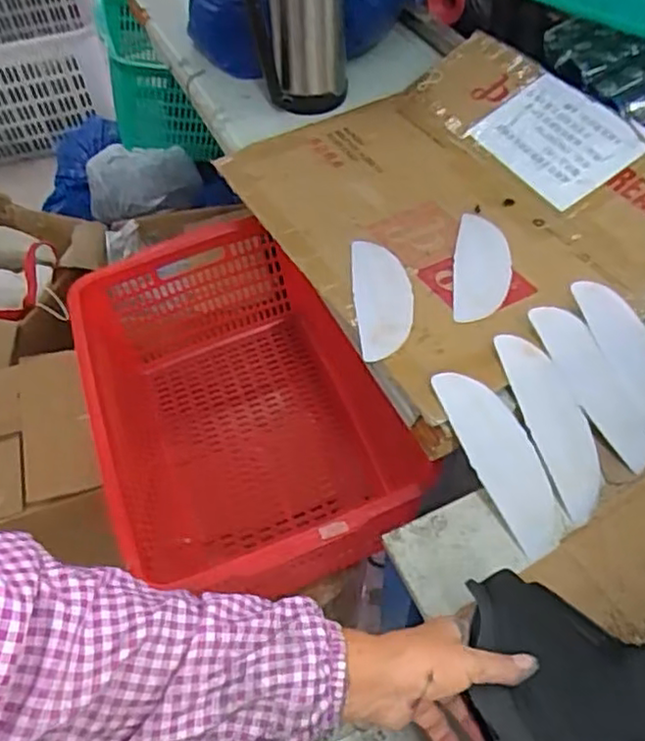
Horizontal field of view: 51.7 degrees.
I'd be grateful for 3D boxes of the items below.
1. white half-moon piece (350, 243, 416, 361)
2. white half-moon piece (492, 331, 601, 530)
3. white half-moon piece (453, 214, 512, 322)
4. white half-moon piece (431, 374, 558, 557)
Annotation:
[{"bbox_3d":[0.067,-0.087,0.755,0.064,0.010,0.186,-5,53,0],"label":"white half-moon piece"},{"bbox_3d":[0.235,0.049,0.669,0.063,0.011,0.189,-24,87,-13],"label":"white half-moon piece"},{"bbox_3d":[0.187,-0.126,0.782,0.064,0.010,0.180,4,53,7],"label":"white half-moon piece"},{"bbox_3d":[0.179,0.085,0.656,0.068,0.010,0.192,-27,87,-18],"label":"white half-moon piece"}]

